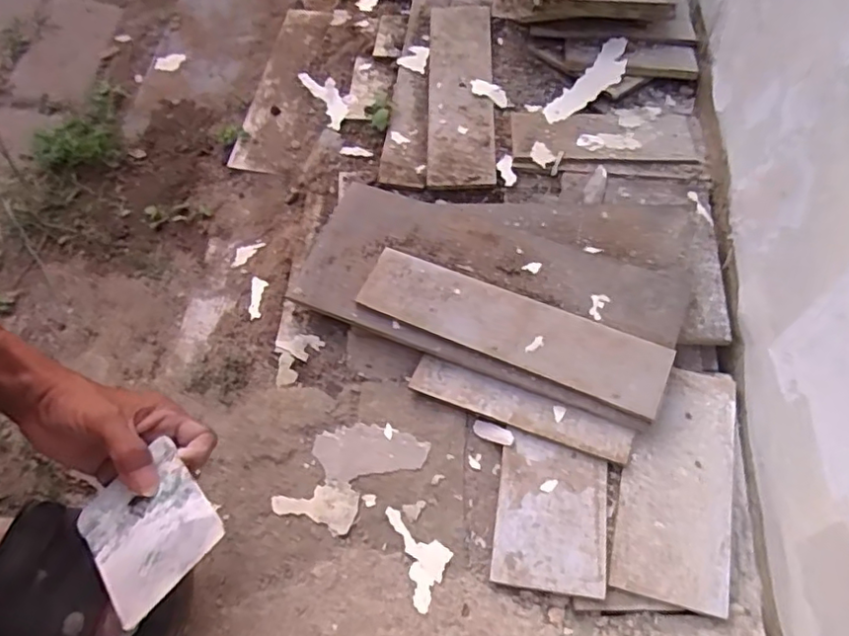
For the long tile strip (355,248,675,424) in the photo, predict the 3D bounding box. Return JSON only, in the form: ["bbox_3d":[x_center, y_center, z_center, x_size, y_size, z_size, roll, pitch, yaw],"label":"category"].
[{"bbox_3d":[0.074,0.006,0.545,0.276,0.007,0.070,22,66,17],"label":"long tile strip"}]

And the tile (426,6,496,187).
[{"bbox_3d":[0.042,-0.272,0.715,0.073,0.011,0.283,1,61,1],"label":"tile"}]

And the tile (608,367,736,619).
[{"bbox_3d":[0.206,0.127,0.494,0.084,0.011,0.193,14,62,8],"label":"tile"}]

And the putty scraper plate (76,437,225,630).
[{"bbox_3d":[-0.182,0.135,0.398,0.079,0.006,0.100,-45,50,-11],"label":"putty scraper plate"}]

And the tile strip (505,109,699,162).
[{"bbox_3d":[0.202,-0.205,0.675,0.206,0.006,0.083,2,61,1],"label":"tile strip"}]

